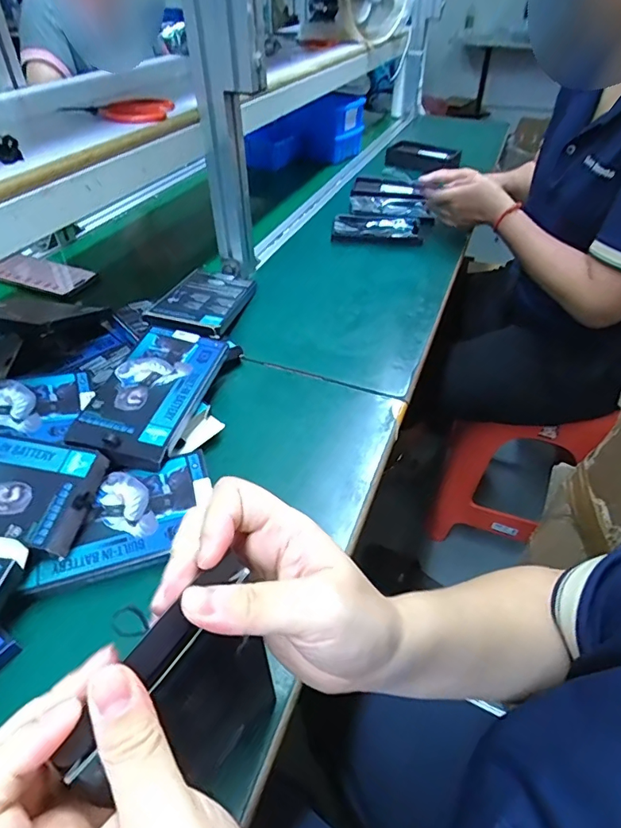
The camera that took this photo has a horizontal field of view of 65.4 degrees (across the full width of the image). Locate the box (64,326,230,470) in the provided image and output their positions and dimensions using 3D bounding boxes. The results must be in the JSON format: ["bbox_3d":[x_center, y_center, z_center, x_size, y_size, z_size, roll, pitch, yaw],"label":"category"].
[{"bbox_3d":[-0.161,-0.027,0.500,0.095,0.013,0.183,13,47,4],"label":"box"}]

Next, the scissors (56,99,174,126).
[{"bbox_3d":[-0.230,-0.367,0.580,0.130,0.016,0.073,10,43,10],"label":"scissors"}]

